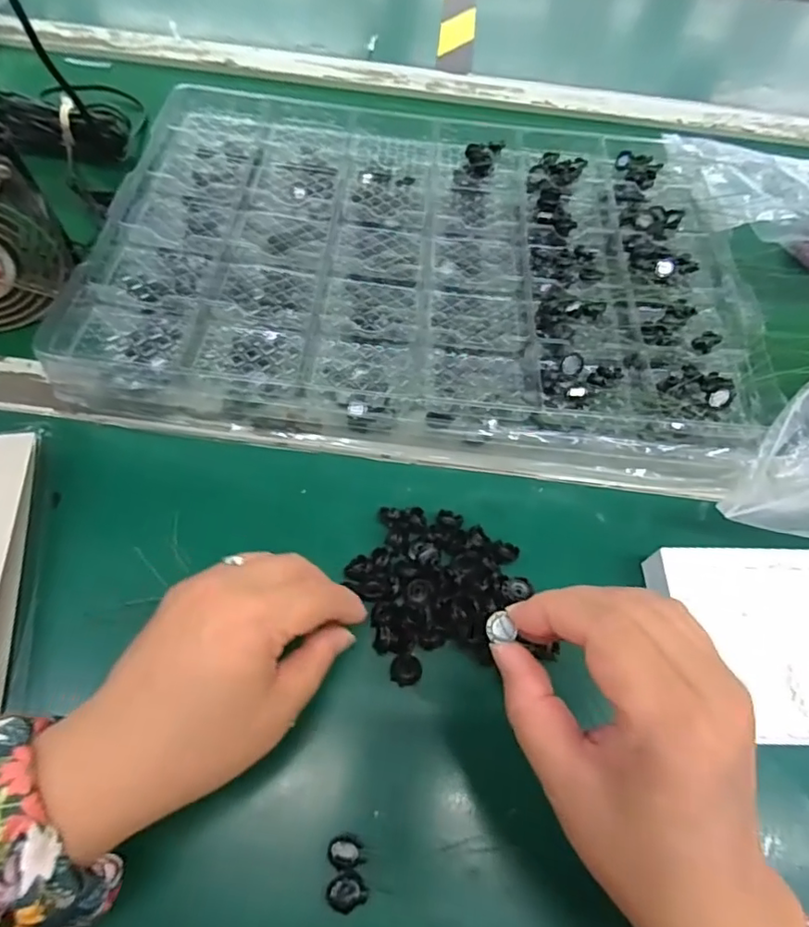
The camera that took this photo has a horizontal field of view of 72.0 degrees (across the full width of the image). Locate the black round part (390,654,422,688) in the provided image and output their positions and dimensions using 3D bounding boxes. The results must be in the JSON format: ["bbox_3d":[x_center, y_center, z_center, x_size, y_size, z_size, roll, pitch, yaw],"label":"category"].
[{"bbox_3d":[0.001,0.108,0.292,0.016,0.006,0.015,1,61,-2],"label":"black round part"}]

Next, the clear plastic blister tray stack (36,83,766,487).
[{"bbox_3d":[0.016,-0.158,0.398,0.443,0.043,0.321,8,61,2],"label":"clear plastic blister tray stack"}]

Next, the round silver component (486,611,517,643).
[{"bbox_3d":[0.037,0.064,0.215,0.010,0.004,0.011,0,66,-1],"label":"round silver component"}]

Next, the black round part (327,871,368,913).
[{"bbox_3d":[-0.026,0.189,0.245,0.014,0.006,0.014,1,61,-2],"label":"black round part"}]

